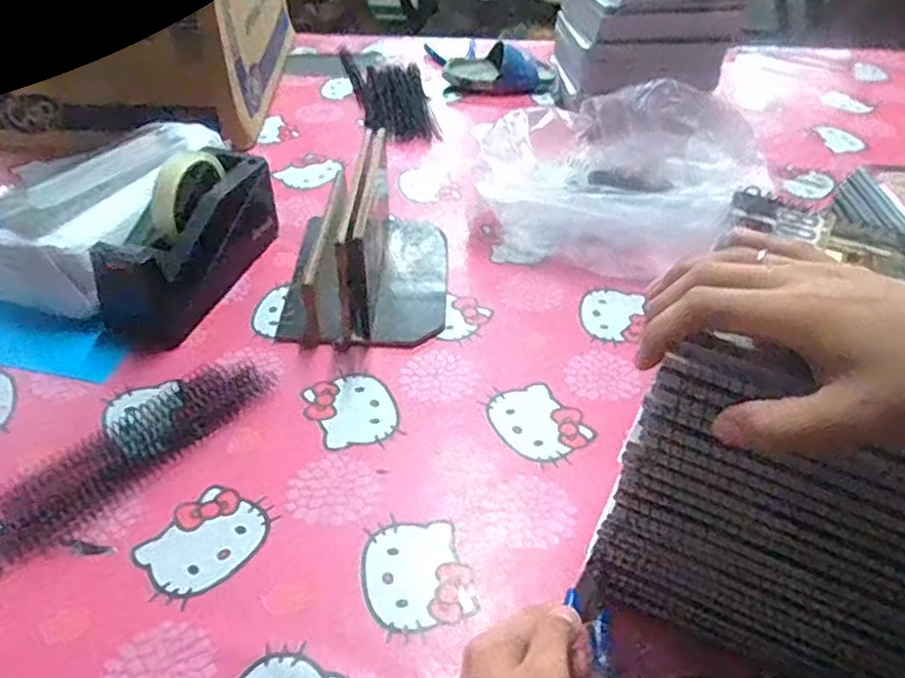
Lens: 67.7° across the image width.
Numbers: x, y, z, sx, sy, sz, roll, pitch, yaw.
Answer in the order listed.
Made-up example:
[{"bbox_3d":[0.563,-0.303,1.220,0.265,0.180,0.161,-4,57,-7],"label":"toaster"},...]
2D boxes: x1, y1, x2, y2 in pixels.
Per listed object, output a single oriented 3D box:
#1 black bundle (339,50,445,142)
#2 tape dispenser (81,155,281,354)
[{"bbox_3d":[-0.095,-0.378,1.022,0.107,0.008,0.296,-9,45,-12],"label":"black bundle"},{"bbox_3d":[-0.244,-0.097,0.640,0.070,0.112,0.214,15,45,13],"label":"tape dispenser"}]

